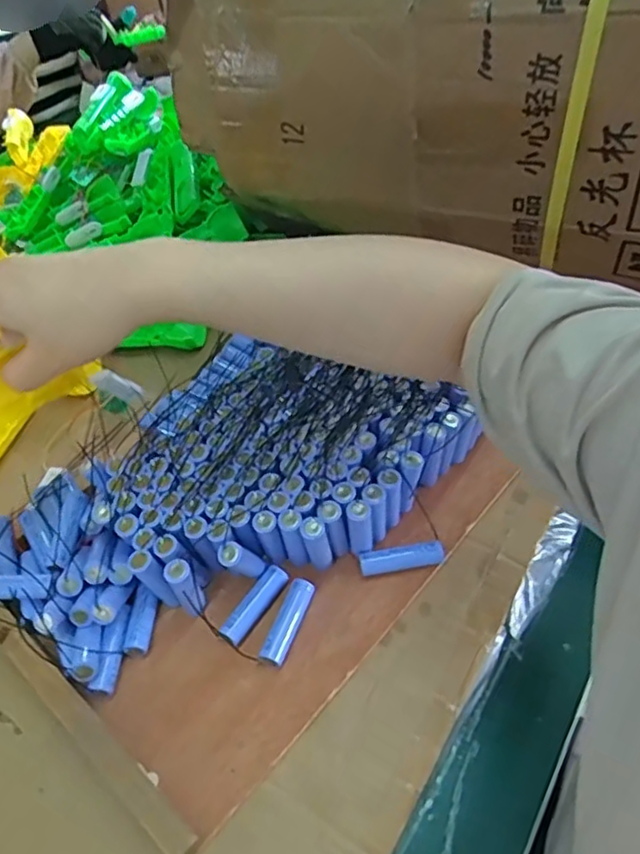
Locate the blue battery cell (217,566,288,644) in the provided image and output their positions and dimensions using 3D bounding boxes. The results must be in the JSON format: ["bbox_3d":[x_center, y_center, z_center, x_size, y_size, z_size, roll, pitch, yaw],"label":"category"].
[{"bbox_3d":[-0.050,0.137,0.484,0.019,0.016,0.066,25,54,26],"label":"blue battery cell"}]

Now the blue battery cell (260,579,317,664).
[{"bbox_3d":[-0.024,0.146,0.474,0.022,0.013,0.067,15,50,18],"label":"blue battery cell"}]

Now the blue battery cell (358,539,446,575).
[{"bbox_3d":[0.065,0.106,0.500,0.066,0.020,0.018,-8,47,-2],"label":"blue battery cell"}]

